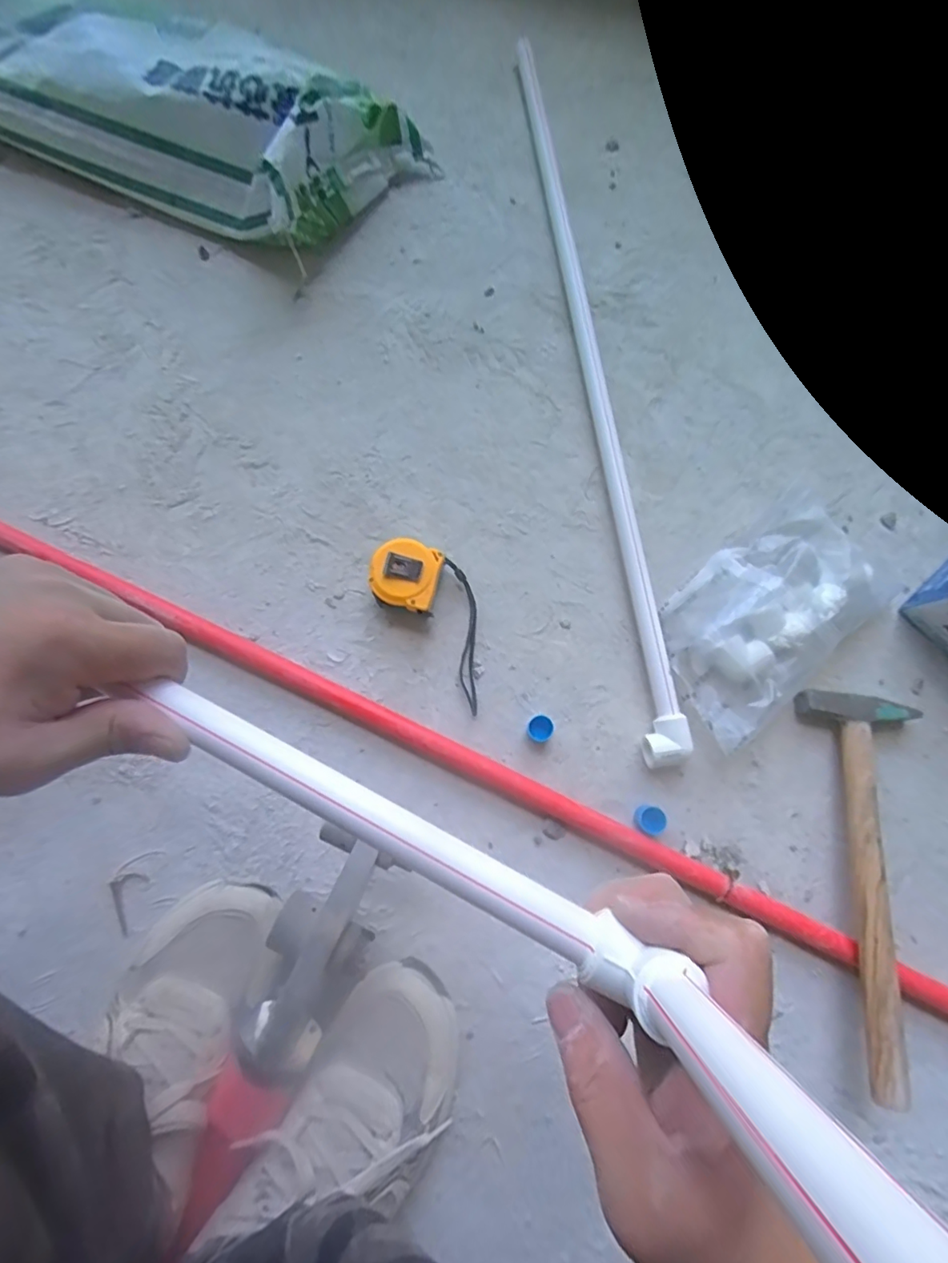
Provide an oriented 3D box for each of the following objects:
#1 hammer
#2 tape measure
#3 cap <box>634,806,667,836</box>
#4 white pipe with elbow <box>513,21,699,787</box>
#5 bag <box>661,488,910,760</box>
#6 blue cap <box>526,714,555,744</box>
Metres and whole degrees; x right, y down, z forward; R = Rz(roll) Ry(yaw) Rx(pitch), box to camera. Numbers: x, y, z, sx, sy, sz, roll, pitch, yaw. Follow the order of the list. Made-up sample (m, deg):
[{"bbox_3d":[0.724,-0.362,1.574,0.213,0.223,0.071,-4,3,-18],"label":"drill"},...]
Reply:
[{"bbox_3d":[0.344,0.194,0.446,0.101,0.045,0.288,0,79,-1],"label":"hammer"},{"bbox_3d":[-0.026,-0.017,0.492,0.076,0.043,0.160,-42,82,-8],"label":"tape measure"},{"bbox_3d":[0.155,0.165,0.469,0.025,0.022,0.026,0,79,0],"label":"cap"},{"bbox_3d":[0.123,-0.296,0.556,0.035,0.031,0.847,-6,79,-2],"label":"white pipe with elbow"},{"bbox_3d":[0.272,-0.018,0.493,0.225,0.051,0.134,-38,82,-7],"label":"bag"},{"bbox_3d":[0.060,0.089,0.481,0.022,0.019,0.023,0,79,0],"label":"blue cap"}]

